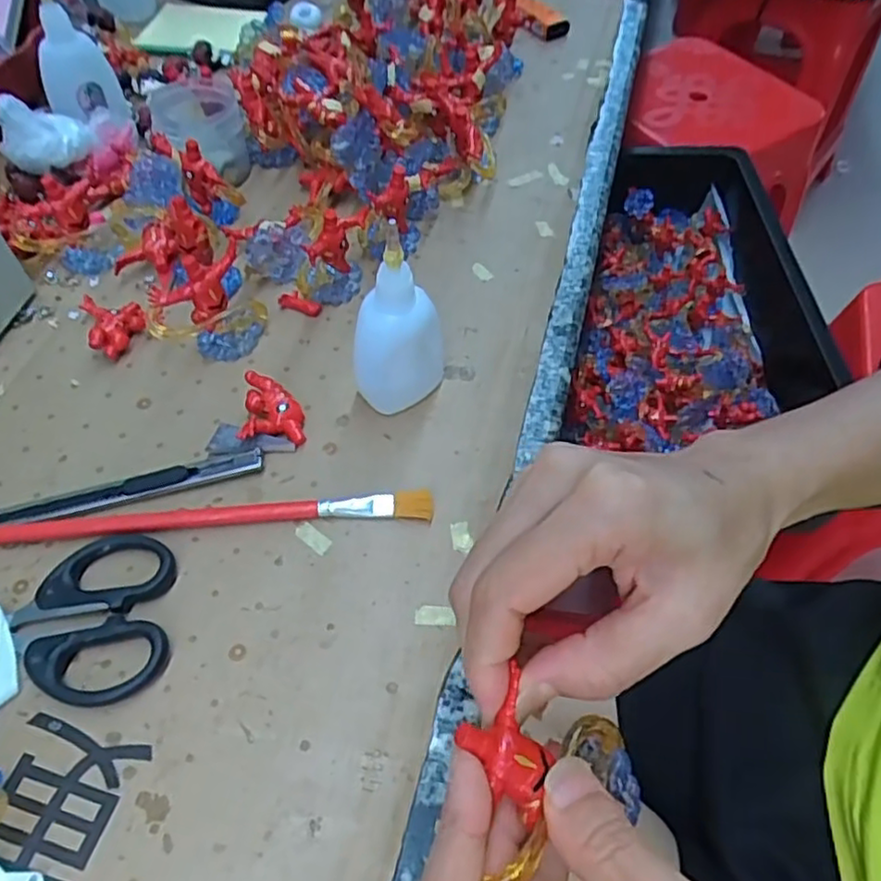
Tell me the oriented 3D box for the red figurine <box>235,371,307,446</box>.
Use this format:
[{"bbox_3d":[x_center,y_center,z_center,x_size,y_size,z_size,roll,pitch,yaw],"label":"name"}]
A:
[{"bbox_3d":[-0.080,-0.015,0.324,0.028,0.015,0.035,-4,56,-4],"label":"red figurine"}]

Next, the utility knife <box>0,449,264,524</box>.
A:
[{"bbox_3d":[-0.144,0.022,0.303,0.126,0.008,0.013,-13,57,-10],"label":"utility knife"}]

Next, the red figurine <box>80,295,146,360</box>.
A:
[{"bbox_3d":[-0.172,-0.064,0.354,0.028,0.016,0.041,-23,59,-16],"label":"red figurine"}]

